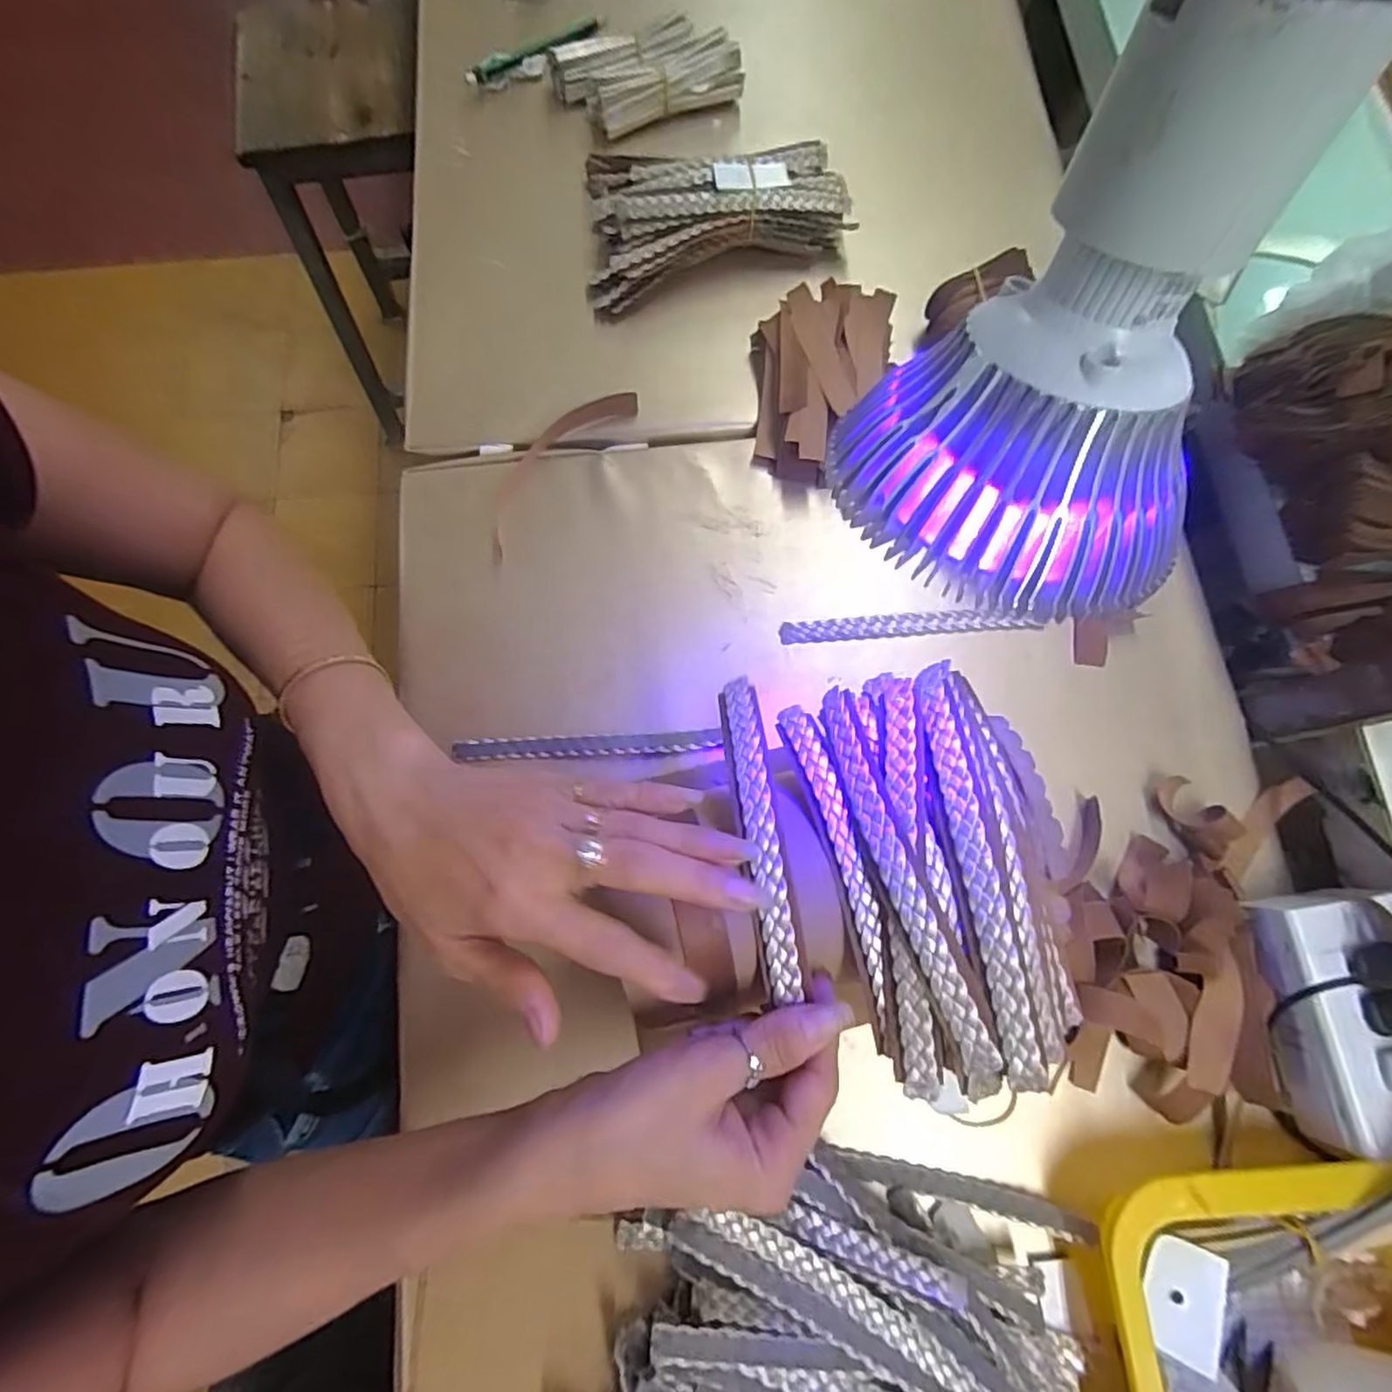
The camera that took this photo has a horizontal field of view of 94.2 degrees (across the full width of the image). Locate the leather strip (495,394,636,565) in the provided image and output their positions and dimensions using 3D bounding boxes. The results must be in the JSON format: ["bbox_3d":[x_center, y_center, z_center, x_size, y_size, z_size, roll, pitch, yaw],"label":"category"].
[{"bbox_3d":[-0.100,-0.161,0.446,0.044,0.015,0.145,33,79,7],"label":"leather strip"}]

